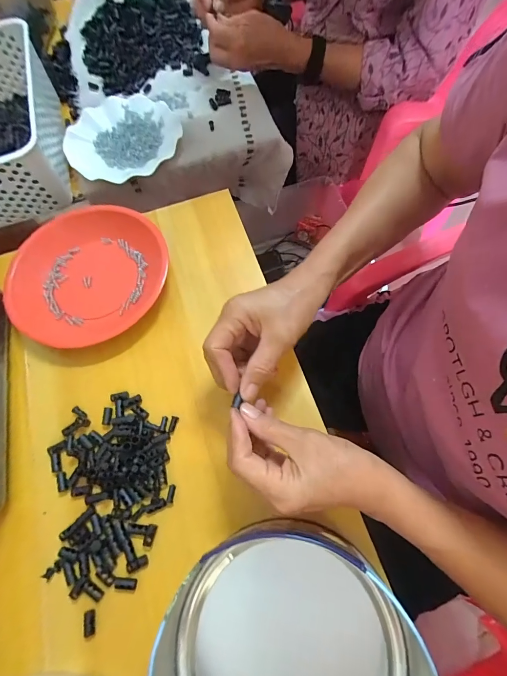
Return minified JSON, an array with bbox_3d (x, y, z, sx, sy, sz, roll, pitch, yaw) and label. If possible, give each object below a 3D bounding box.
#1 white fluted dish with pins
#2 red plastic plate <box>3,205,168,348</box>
[{"bbox_3d":[-0.213,-0.336,0.542,0.187,0.030,0.175,-1,69,3],"label":"white fluted dish with pins"},{"bbox_3d":[-0.208,-0.082,0.404,0.170,0.028,0.193,36,75,16],"label":"red plastic plate"}]

